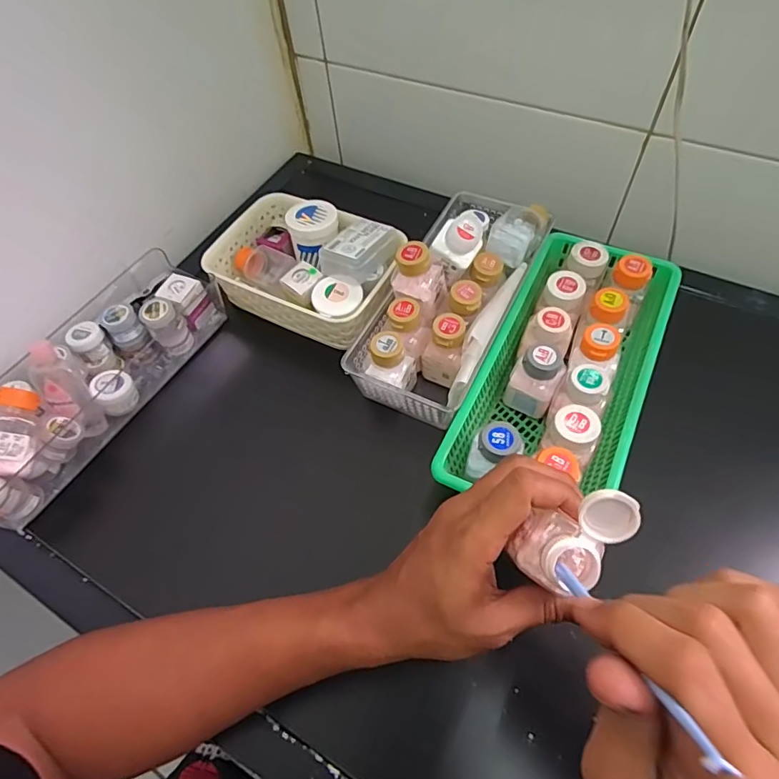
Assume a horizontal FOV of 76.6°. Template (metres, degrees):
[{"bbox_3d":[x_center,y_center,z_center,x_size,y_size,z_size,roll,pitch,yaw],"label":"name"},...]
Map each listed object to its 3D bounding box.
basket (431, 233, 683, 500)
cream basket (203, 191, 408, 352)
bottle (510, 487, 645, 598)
[{"bbox_3d":[0.158,-0.018,0.439,0.128,0.073,0.276,22,62,18],"label":"basket"},{"bbox_3d":[-0.082,-0.134,0.534,0.207,0.080,0.142,23,62,18],"label":"cream basket"},{"bbox_3d":[0.099,0.080,0.266,0.042,0.055,0.051,37,67,24],"label":"bottle"}]

